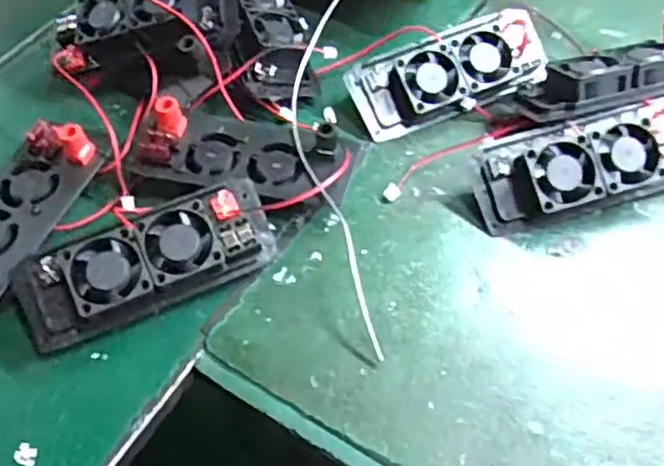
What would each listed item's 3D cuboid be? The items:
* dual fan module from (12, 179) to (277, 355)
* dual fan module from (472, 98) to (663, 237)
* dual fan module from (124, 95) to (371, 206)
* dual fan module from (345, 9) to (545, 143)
[{"bbox_3d":[-0.105,0.014,0.379,0.142,0.030,0.058,-24,78,-10],"label":"dual fan module"},{"bbox_3d":[0.157,-0.042,0.411,0.139,0.029,0.059,-13,89,-4],"label":"dual fan module"},{"bbox_3d":[-0.051,-0.049,0.427,0.156,0.042,0.073,12,56,11],"label":"dual fan module"},{"bbox_3d":[0.084,-0.113,0.461,0.142,0.026,0.059,-22,83,-7],"label":"dual fan module"}]

